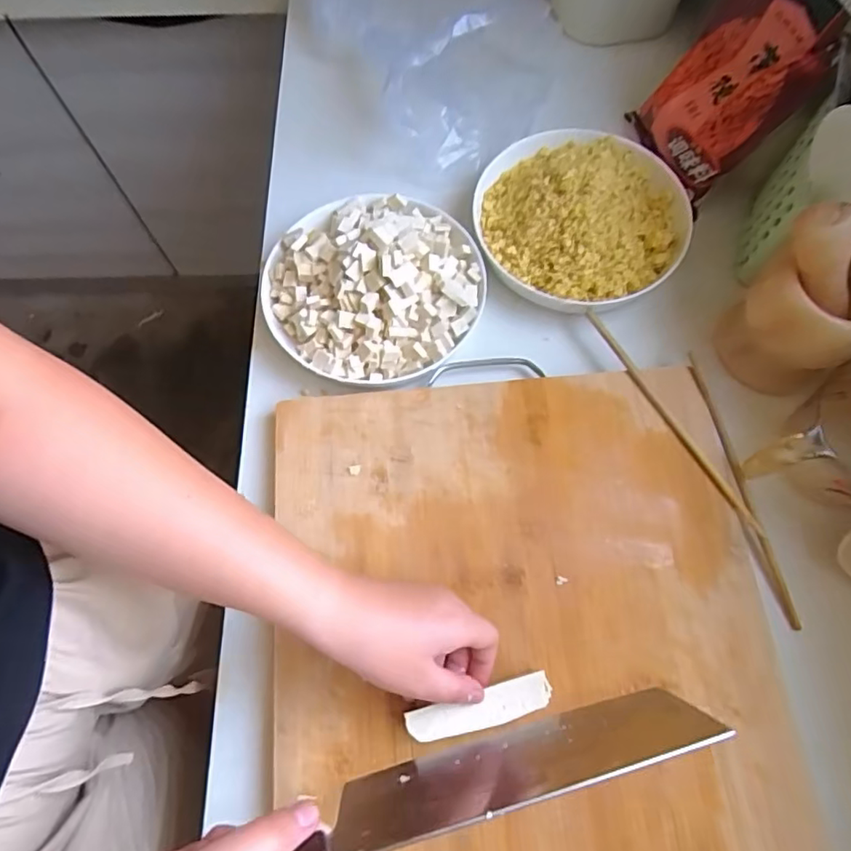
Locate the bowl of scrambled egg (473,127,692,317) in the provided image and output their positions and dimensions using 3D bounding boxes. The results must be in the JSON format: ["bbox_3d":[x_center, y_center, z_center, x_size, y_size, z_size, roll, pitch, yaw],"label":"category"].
[{"bbox_3d":[0.146,-0.198,0.537,0.192,0.066,0.187,-1,68,2],"label":"bowl of scrambled egg"}]

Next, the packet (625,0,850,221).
[{"bbox_3d":[0.275,-0.319,0.506,0.032,0.207,0.128,-11,63,-29],"label":"packet"}]

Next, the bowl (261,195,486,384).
[{"bbox_3d":[-0.047,-0.132,0.511,0.188,0.080,0.185,-1,68,2],"label":"bowl"}]

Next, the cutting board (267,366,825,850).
[{"bbox_3d":[0.074,0.221,0.399,0.357,0.019,0.546,-5,68,0],"label":"cutting board"}]

